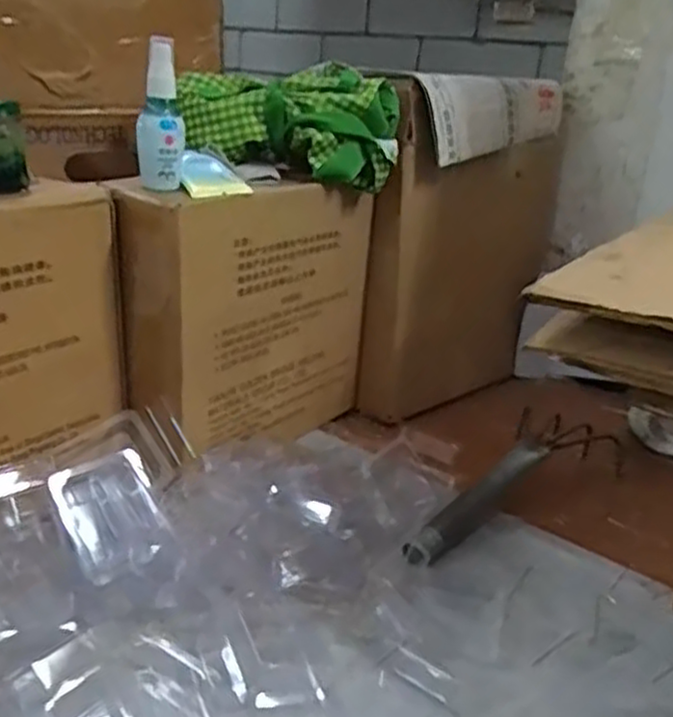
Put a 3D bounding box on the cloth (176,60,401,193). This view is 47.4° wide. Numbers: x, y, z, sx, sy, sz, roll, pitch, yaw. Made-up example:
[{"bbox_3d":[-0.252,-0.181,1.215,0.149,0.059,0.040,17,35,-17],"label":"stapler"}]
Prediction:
[{"bbox_3d":[-0.042,-0.232,0.754,0.204,0.094,0.096,10,22,14],"label":"cloth"}]

